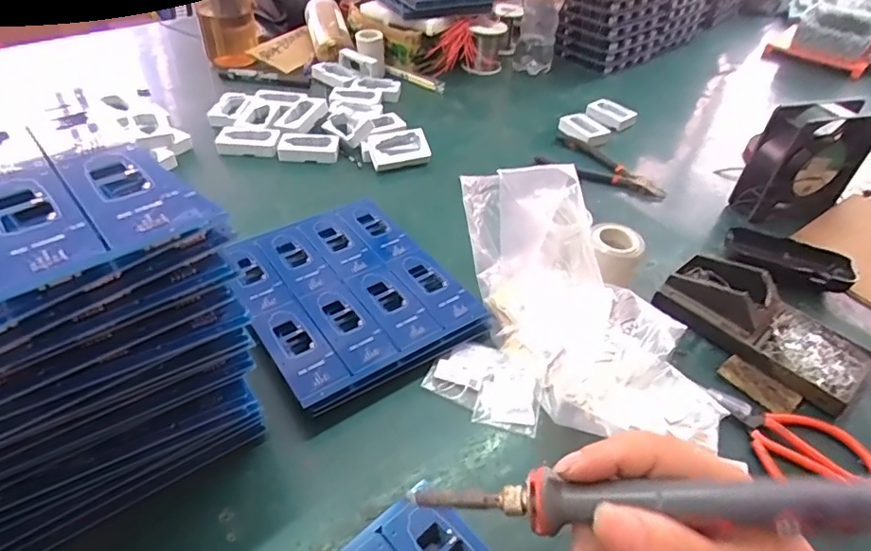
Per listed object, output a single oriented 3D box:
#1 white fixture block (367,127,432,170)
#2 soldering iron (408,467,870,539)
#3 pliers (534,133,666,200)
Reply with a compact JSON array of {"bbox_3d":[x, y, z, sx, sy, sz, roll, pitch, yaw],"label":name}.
[{"bbox_3d":[-0.044,-0.154,0.639,0.070,0.016,0.047,-14,71,-16],"label":"white fixture block"},{"bbox_3d":[0.080,0.097,0.223,0.188,0.018,0.019,-7,39,19],"label":"soldering iron"},{"bbox_3d":[0.206,-0.131,0.652,0.153,0.016,0.087,28,47,23],"label":"pliers"}]

